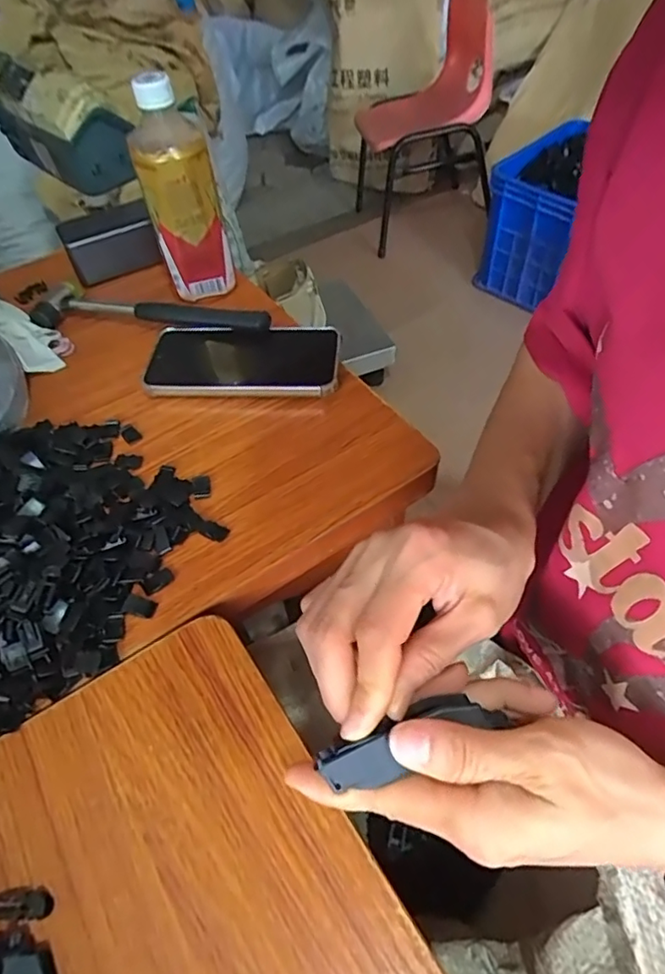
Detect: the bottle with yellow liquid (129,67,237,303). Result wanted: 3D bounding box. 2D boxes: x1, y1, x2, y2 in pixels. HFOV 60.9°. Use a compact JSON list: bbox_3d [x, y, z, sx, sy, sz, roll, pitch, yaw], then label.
[{"bbox_3d":[-0.142,-0.265,0.530,0.065,0.190,0.074,-20,54,-12],"label":"bottle with yellow liquid"}]

